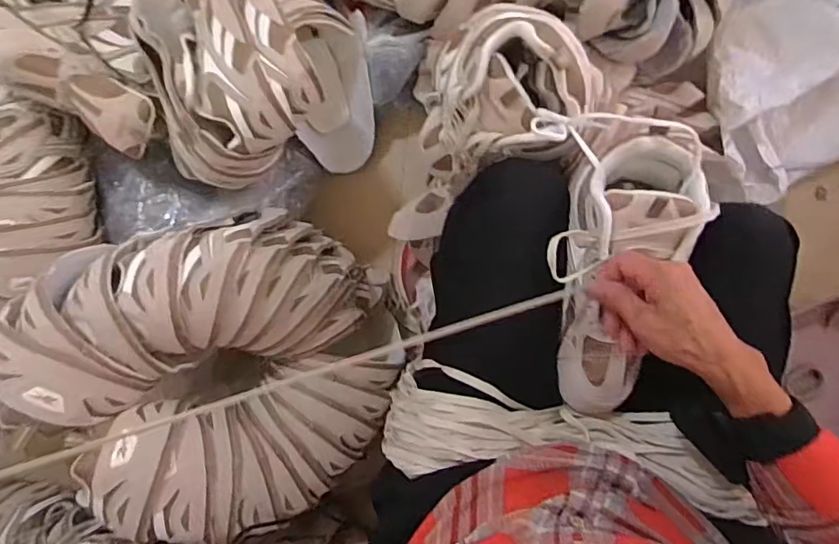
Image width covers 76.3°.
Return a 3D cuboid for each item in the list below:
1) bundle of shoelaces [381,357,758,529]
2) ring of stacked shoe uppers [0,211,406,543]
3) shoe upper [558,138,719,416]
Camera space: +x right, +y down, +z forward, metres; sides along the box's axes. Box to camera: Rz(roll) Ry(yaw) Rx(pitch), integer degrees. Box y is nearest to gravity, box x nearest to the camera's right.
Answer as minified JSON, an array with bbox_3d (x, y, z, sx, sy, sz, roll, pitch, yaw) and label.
[{"bbox_3d":[0.139,0.155,0.504,0.344,0.078,0.096,5,87,4],"label":"bundle of shoelaces"},{"bbox_3d":[-0.232,0.093,0.674,0.404,0.132,0.404,3,84,-28],"label":"ring of stacked shoe uppers"},{"bbox_3d":[0.189,0.005,0.480,0.115,0.095,0.250,9,88,4],"label":"shoe upper"}]

